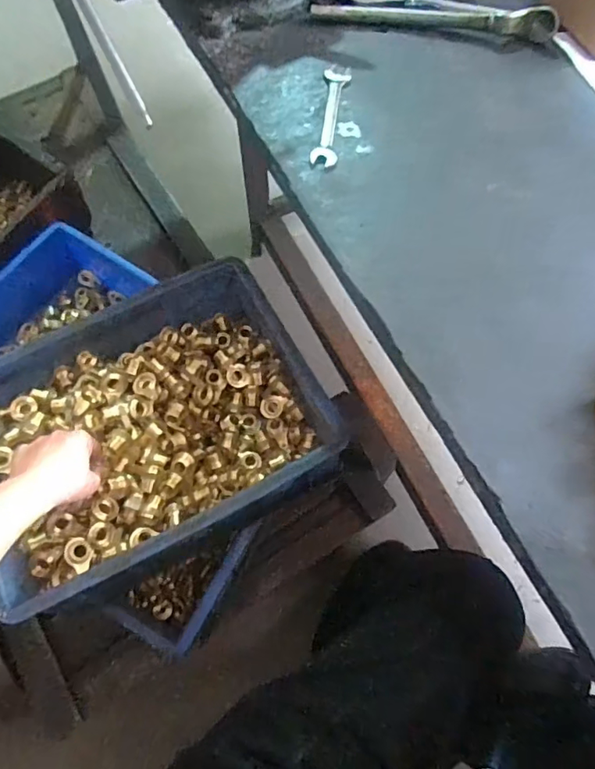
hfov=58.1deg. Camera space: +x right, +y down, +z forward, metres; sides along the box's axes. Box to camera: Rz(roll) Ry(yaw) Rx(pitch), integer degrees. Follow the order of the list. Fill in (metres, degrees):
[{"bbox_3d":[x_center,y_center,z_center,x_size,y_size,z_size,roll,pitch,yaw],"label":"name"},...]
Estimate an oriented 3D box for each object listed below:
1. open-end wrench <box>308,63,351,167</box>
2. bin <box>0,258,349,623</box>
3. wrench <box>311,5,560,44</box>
[{"bbox_3d":[0.036,-0.289,0.570,0.028,0.004,0.147,8,66,2],"label":"open-end wrench"},{"bbox_3d":[-0.187,0.050,0.670,0.388,0.129,0.314,-27,69,-12],"label":"bin"},{"bbox_3d":[0.156,-0.424,0.615,0.272,0.027,0.032,8,66,3],"label":"wrench"}]

